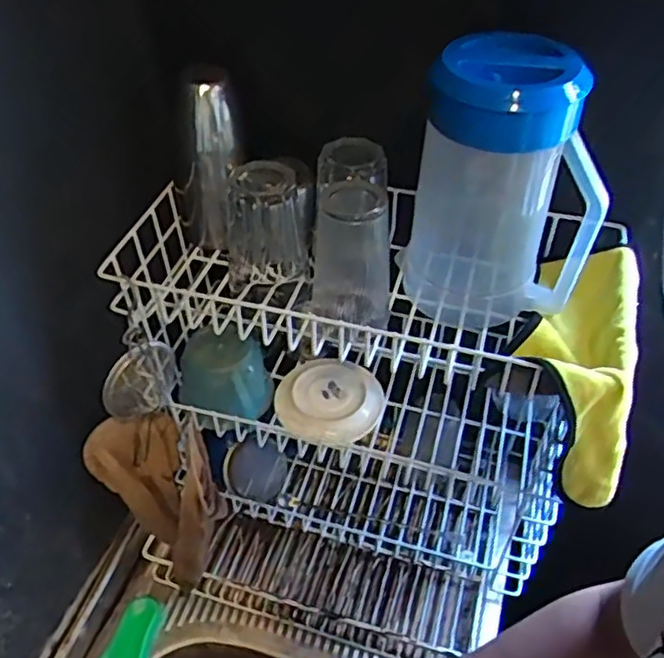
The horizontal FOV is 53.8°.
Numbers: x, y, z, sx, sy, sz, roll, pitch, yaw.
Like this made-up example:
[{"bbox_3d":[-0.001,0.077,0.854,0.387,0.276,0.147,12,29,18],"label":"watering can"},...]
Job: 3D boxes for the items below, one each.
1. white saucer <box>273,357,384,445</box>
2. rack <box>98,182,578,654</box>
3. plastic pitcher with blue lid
[{"bbox_3d":[-0.005,0.093,0.825,0.123,0.036,0.126,-1,48,1],"label":"white saucer"},{"bbox_3d":[0.013,0.128,0.785,0.495,0.451,0.328,12,49,13],"label":"rack"},{"bbox_3d":[0.163,-0.125,0.626,0.173,0.272,0.131,7,48,9],"label":"plastic pitcher with blue lid"}]

